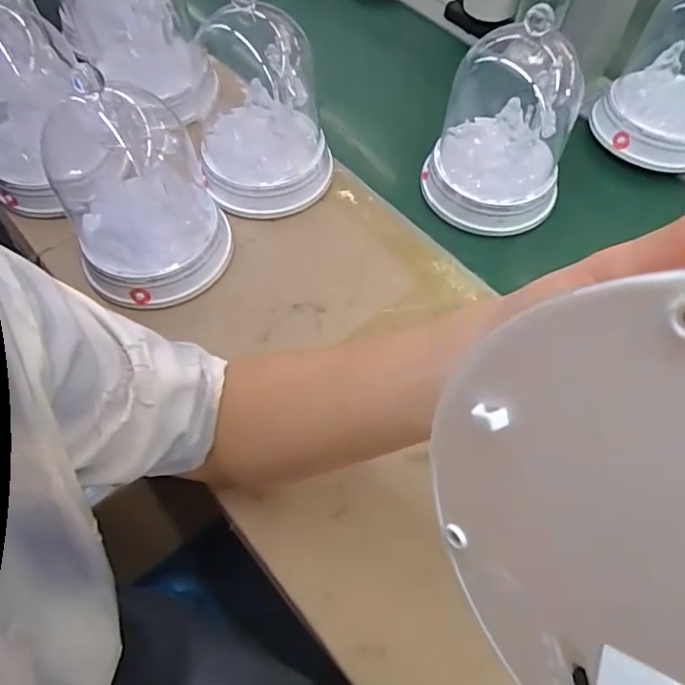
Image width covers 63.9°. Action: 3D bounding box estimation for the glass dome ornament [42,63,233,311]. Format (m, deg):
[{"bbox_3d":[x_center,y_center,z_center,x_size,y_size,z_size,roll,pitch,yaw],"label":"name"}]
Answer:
[{"bbox_3d":[-0.195,-0.143,0.504,0.141,0.188,0.144,-23,63,-12],"label":"glass dome ornament"}]

